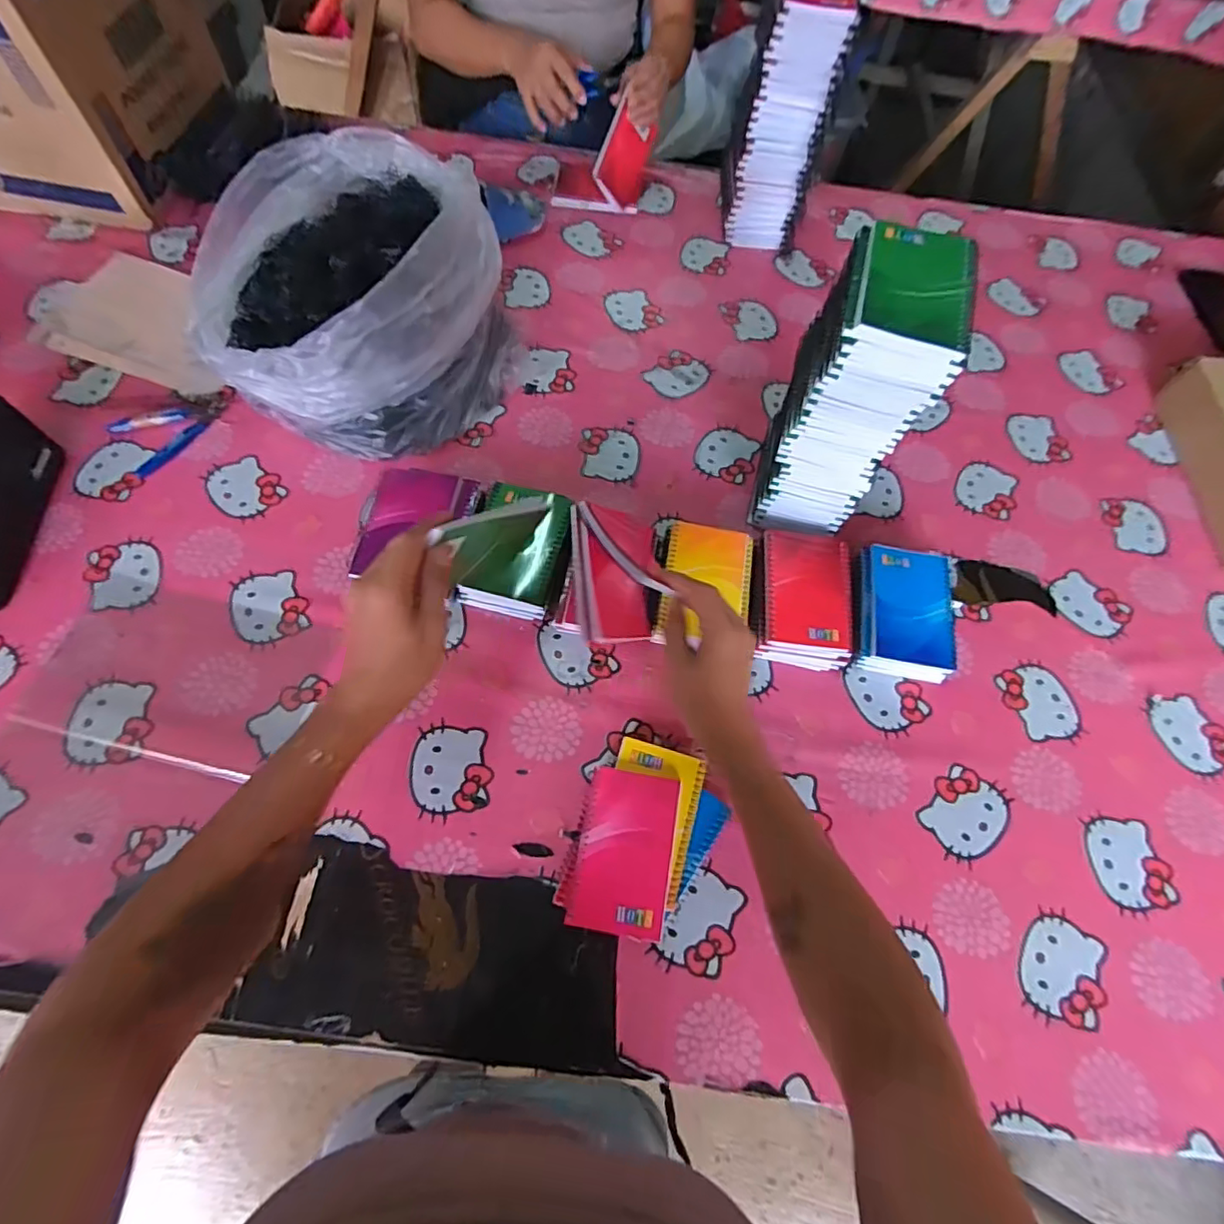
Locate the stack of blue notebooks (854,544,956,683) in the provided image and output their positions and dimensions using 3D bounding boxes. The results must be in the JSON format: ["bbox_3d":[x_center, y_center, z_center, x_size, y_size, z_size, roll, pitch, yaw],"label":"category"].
[{"bbox_3d":[0.297,0.003,0.627,0.095,0.046,0.138,11,64,2],"label":"stack of blue notebooks"}]

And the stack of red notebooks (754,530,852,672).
[{"bbox_3d":[0.197,-0.013,0.636,0.095,0.042,0.145,8,64,0],"label":"stack of red notebooks"}]

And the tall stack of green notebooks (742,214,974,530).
[{"bbox_3d":[0.219,-0.190,0.585,0.096,0.286,0.131,16,64,4],"label":"tall stack of green notebooks"}]

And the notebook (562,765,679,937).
[{"bbox_3d":[0.011,0.204,0.520,0.079,0.005,0.128,10,67,3],"label":"notebook"}]

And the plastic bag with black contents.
[{"bbox_3d":[-0.282,-0.362,0.694,0.308,0.177,0.339,-11,65,-9],"label":"plastic bag with black contents"}]

